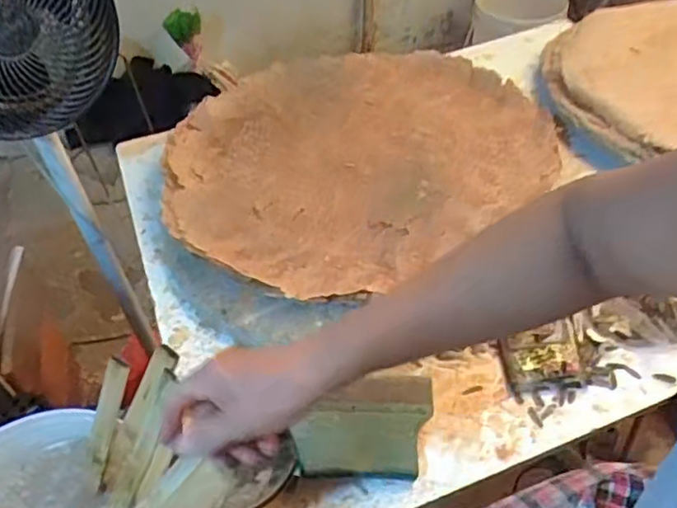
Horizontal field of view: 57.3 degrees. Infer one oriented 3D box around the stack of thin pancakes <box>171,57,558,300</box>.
[{"bbox_3d":[0.009,-0.180,1.007,0.584,0.032,0.553,-32,50,-23],"label":"stack of thin pancakes"}]

